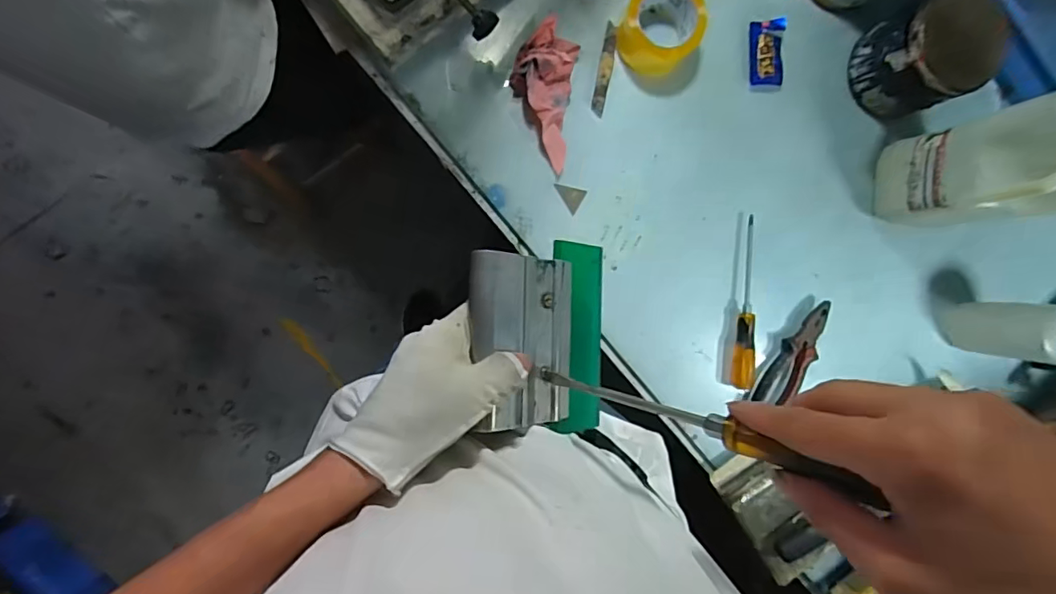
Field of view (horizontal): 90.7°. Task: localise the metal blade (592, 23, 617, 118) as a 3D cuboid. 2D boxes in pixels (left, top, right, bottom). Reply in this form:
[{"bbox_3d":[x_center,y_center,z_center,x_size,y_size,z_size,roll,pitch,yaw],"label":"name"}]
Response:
[{"bbox_3d":[0.106,-0.311,0.717,0.020,0.006,0.124,11,96,-4],"label":"metal blade"}]

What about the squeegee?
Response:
[{"bbox_3d":[0.009,0.035,0.403,0.130,0.029,0.143,-3,91,-46],"label":"squeegee"}]

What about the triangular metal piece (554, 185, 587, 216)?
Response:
[{"bbox_3d":[0.057,-0.135,0.725,0.043,0.004,0.035,12,93,-6],"label":"triangular metal piece"}]

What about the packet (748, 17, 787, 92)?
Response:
[{"bbox_3d":[0.338,-0.341,0.737,0.051,0.009,0.094,-5,95,-5],"label":"packet"}]

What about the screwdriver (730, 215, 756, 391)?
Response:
[{"bbox_3d":[0.313,0.009,0.735,0.027,0.034,0.237,7,91,-6],"label":"screwdriver"}]

